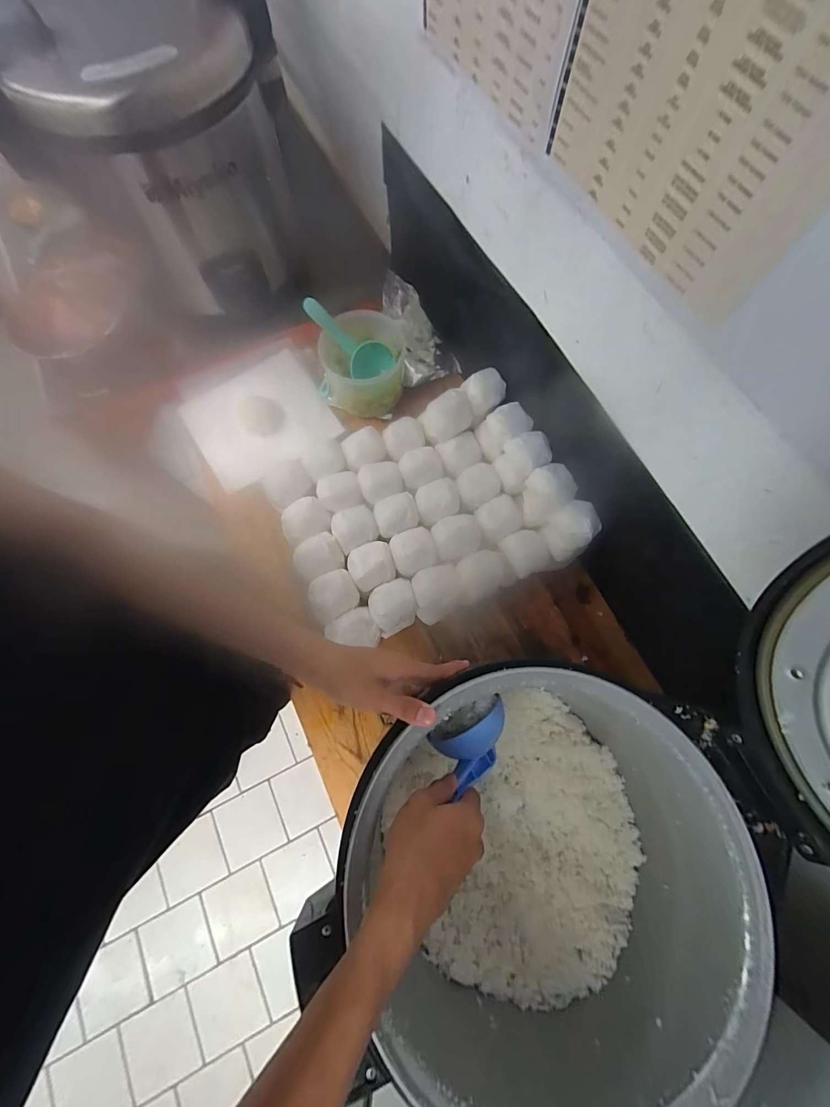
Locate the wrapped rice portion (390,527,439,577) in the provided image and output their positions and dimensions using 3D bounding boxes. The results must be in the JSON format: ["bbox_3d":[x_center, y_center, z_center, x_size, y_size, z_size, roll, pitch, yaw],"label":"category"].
[{"bbox_3d":[-0.002,-0.005,0.654,0.075,0.031,0.074,-17,74,-5],"label":"wrapped rice portion"}]

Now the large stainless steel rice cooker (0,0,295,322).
[{"bbox_3d":[-0.405,-0.677,0.640,0.357,0.324,0.289,5,74,1],"label":"large stainless steel rice cooker"}]

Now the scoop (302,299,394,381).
[{"bbox_3d":[-0.131,-0.405,0.730,0.187,0.079,0.043,27,72,-30],"label":"scoop"}]

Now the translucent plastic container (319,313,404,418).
[{"bbox_3d":[-0.109,-0.373,0.761,0.176,0.123,0.146,-9,74,-3],"label":"translucent plastic container"}]

